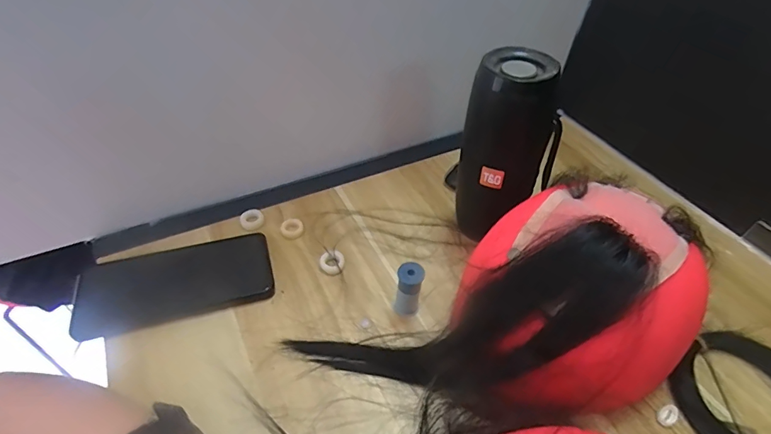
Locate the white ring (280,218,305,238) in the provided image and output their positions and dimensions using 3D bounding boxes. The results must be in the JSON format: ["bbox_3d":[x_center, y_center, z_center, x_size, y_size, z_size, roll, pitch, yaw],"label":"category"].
[{"bbox_3d":[-0.094,0.010,0.433,0.023,0.007,0.022,2,46,-2],"label":"white ring"}]

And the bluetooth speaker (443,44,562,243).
[{"bbox_3d":[0.103,-0.049,0.389,0.056,0.184,0.070,-31,55,-29],"label":"bluetooth speaker"}]

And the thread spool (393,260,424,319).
[{"bbox_3d":[0.020,0.061,0.366,0.021,0.051,0.020,2,46,-2],"label":"thread spool"}]

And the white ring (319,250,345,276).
[{"bbox_3d":[-0.050,0.042,0.405,0.023,0.004,0.024,2,46,-2],"label":"white ring"}]

